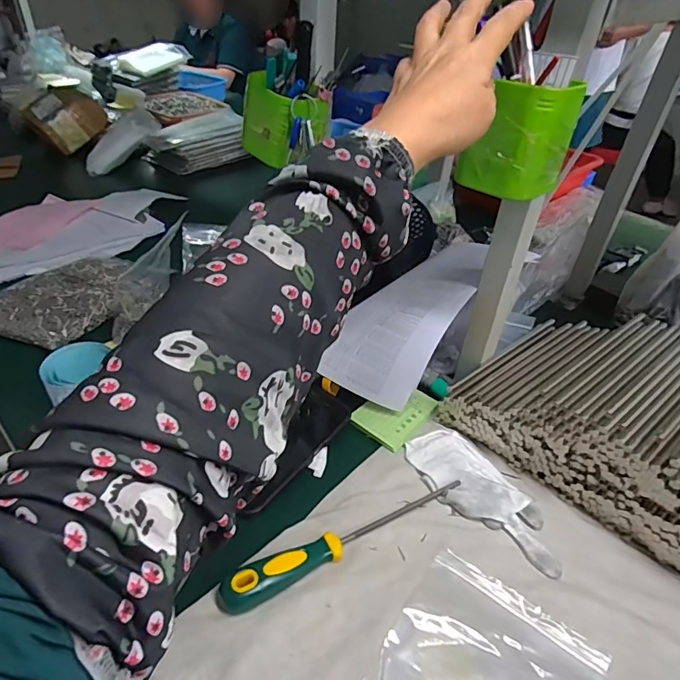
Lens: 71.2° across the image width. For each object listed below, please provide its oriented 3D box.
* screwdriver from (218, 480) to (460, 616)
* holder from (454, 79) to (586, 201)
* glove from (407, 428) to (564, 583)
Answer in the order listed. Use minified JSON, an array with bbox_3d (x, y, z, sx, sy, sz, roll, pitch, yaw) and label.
[{"bbox_3d":[0.009,0.174,0.436,0.243,0.032,0.032,-18,42,-28],"label":"screwdriver"},{"bbox_3d":[0.142,-0.162,0.382,0.075,0.078,0.059,25,41,26],"label":"holder"},{"bbox_3d":[0.145,0.157,0.485,0.073,0.012,0.179,-20,43,-30],"label":"glove"}]

